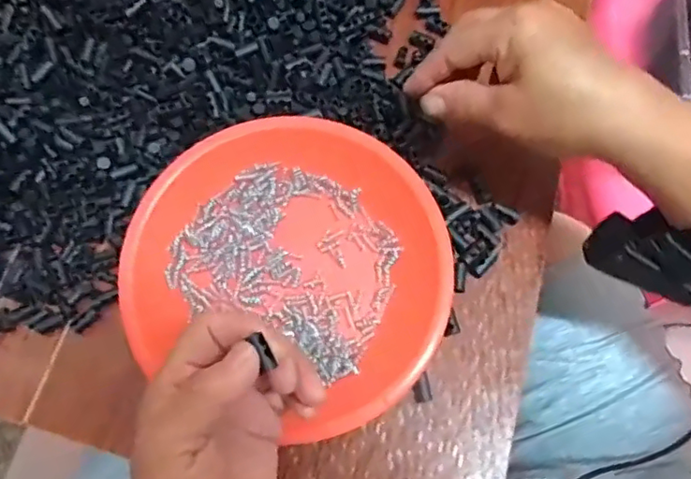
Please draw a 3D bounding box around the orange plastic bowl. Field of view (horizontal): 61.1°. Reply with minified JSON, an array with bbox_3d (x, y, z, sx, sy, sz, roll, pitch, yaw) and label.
[{"bbox_3d":[-0.032,0.014,0.364,0.197,0.031,0.176,24,73,11],"label":"orange plastic bowl"}]

